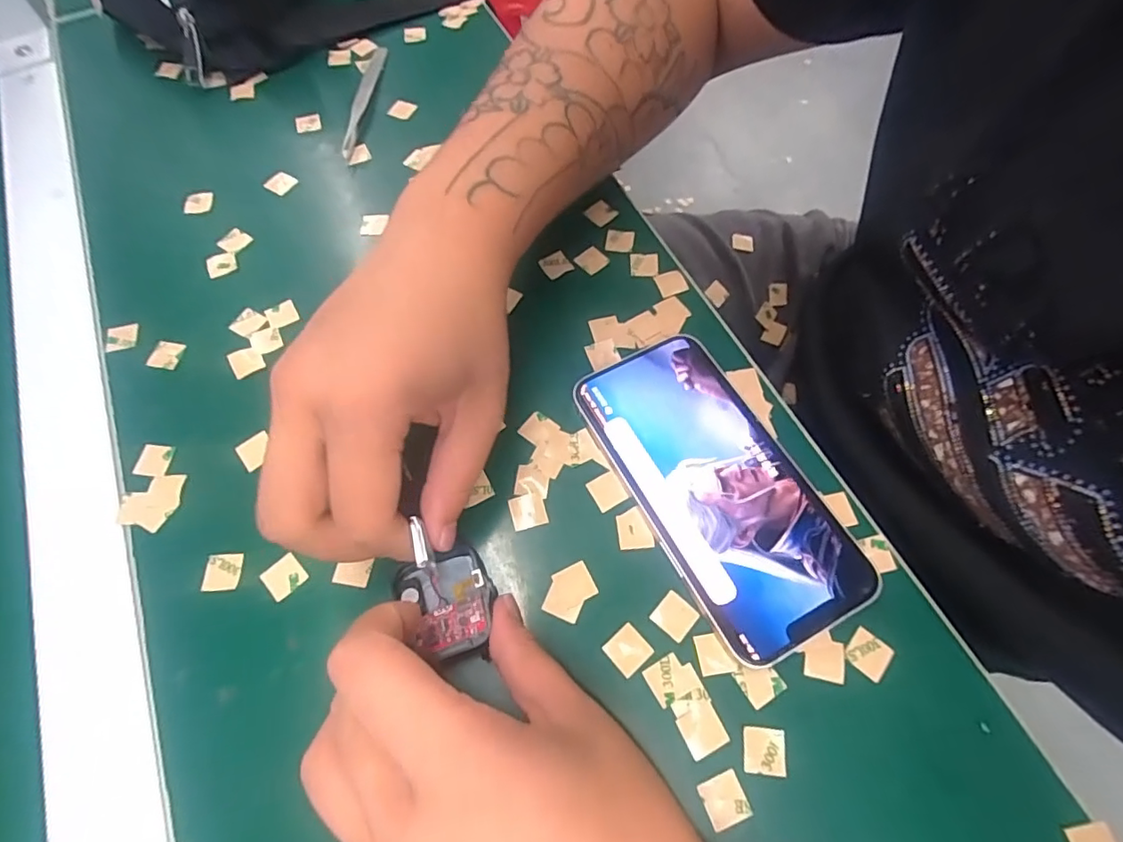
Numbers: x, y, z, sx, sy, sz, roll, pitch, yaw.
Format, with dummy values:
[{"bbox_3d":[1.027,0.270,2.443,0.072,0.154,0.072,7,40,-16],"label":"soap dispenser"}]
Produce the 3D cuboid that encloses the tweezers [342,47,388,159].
[{"bbox_3d":[-0.129,-0.214,0.367,0.011,0.010,0.106,2,64,2],"label":"tweezers"}]

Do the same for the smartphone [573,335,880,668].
[{"bbox_3d":[0.067,0.026,0.249,0.069,0.010,0.143,-25,66,-11],"label":"smartphone"}]

